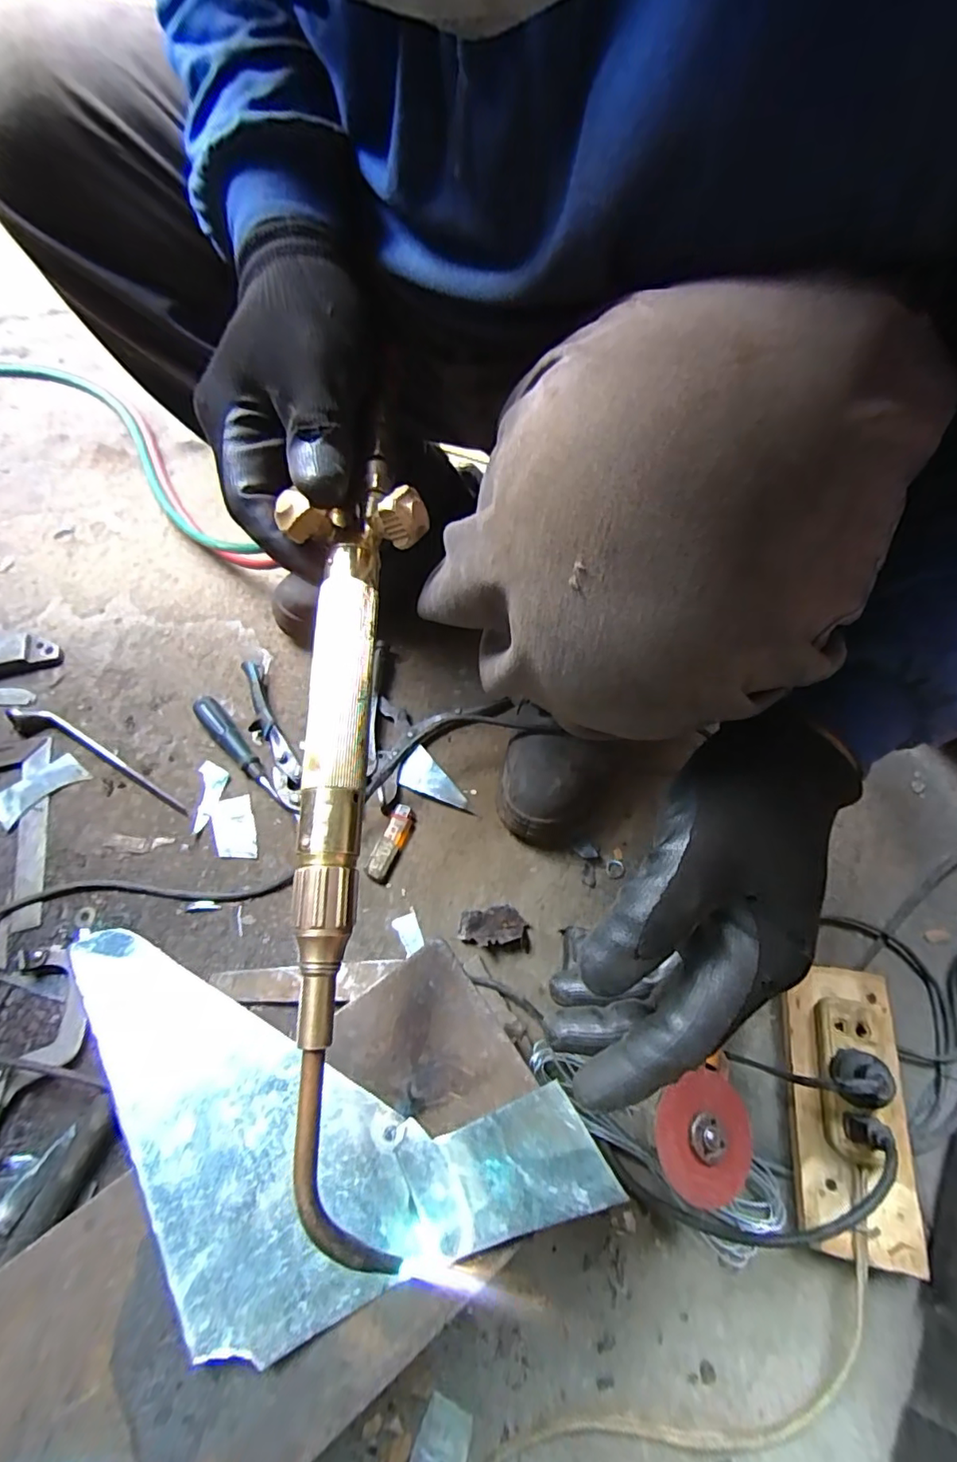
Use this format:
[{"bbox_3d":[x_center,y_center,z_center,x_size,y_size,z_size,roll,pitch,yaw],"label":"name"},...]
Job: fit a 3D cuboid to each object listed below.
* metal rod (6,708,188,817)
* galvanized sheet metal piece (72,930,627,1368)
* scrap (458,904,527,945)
[{"bbox_3d":[-0.410,0.029,0.588,0.241,0.019,0.032,26,64,13],"label":"metal rod"},{"bbox_3d":[-0.082,0.176,0.229,0.247,0.036,0.121,15,62,7],"label":"galvanized sheet metal piece"},{"bbox_3d":[0.012,0.184,0.518,0.060,0.018,0.034,-11,62,-7],"label":"scrap"}]

